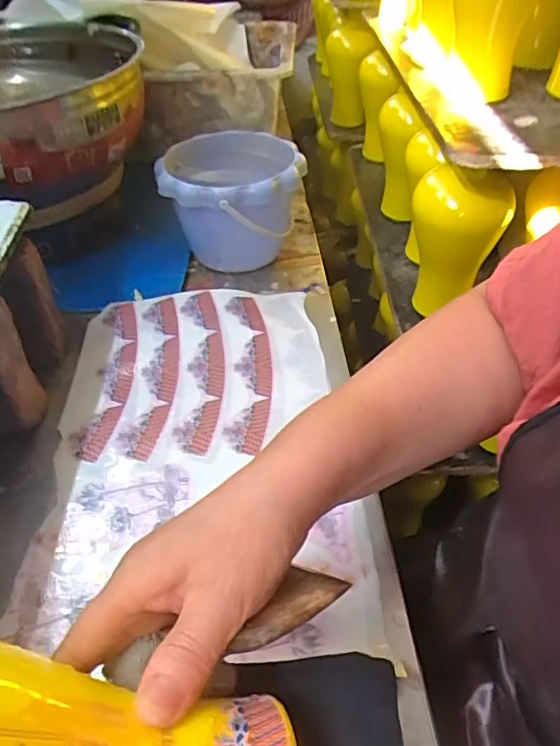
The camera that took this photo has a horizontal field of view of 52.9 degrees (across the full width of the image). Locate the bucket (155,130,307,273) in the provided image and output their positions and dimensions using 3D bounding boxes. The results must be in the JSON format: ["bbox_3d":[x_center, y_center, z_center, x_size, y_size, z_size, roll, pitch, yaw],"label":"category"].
[{"bbox_3d":[-0.051,-0.189,0.641,0.150,0.113,0.157,-1,44,1],"label":"bucket"}]

